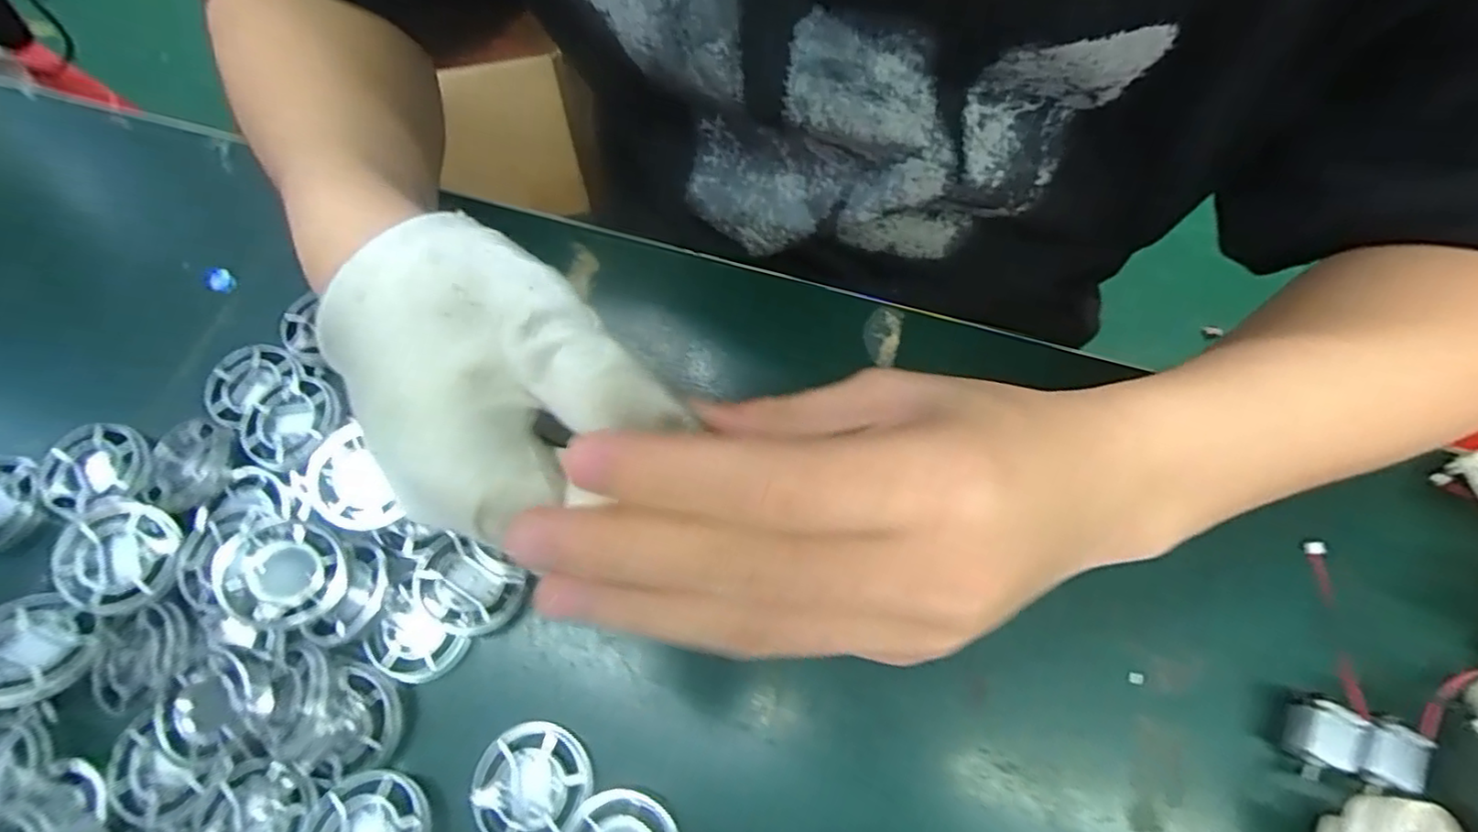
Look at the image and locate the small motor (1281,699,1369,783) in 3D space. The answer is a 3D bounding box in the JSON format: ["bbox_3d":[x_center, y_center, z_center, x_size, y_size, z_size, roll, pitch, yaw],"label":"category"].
[{"bbox_3d":[0.204,0.113,0.220,0.018,0.011,0.026,27,73,10],"label":"small motor"}]

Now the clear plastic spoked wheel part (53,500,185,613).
[{"bbox_3d":[-0.236,0.054,0.239,0.042,0.012,0.040,12,71,5],"label":"clear plastic spoked wheel part"}]

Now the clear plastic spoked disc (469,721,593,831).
[{"bbox_3d":[-0.072,0.129,0.219,0.039,0.004,0.039,0,70,1],"label":"clear plastic spoked disc"}]

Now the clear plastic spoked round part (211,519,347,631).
[{"bbox_3d":[-0.168,0.059,0.232,0.041,0.016,0.038,0,70,1],"label":"clear plastic spoked round part"}]

